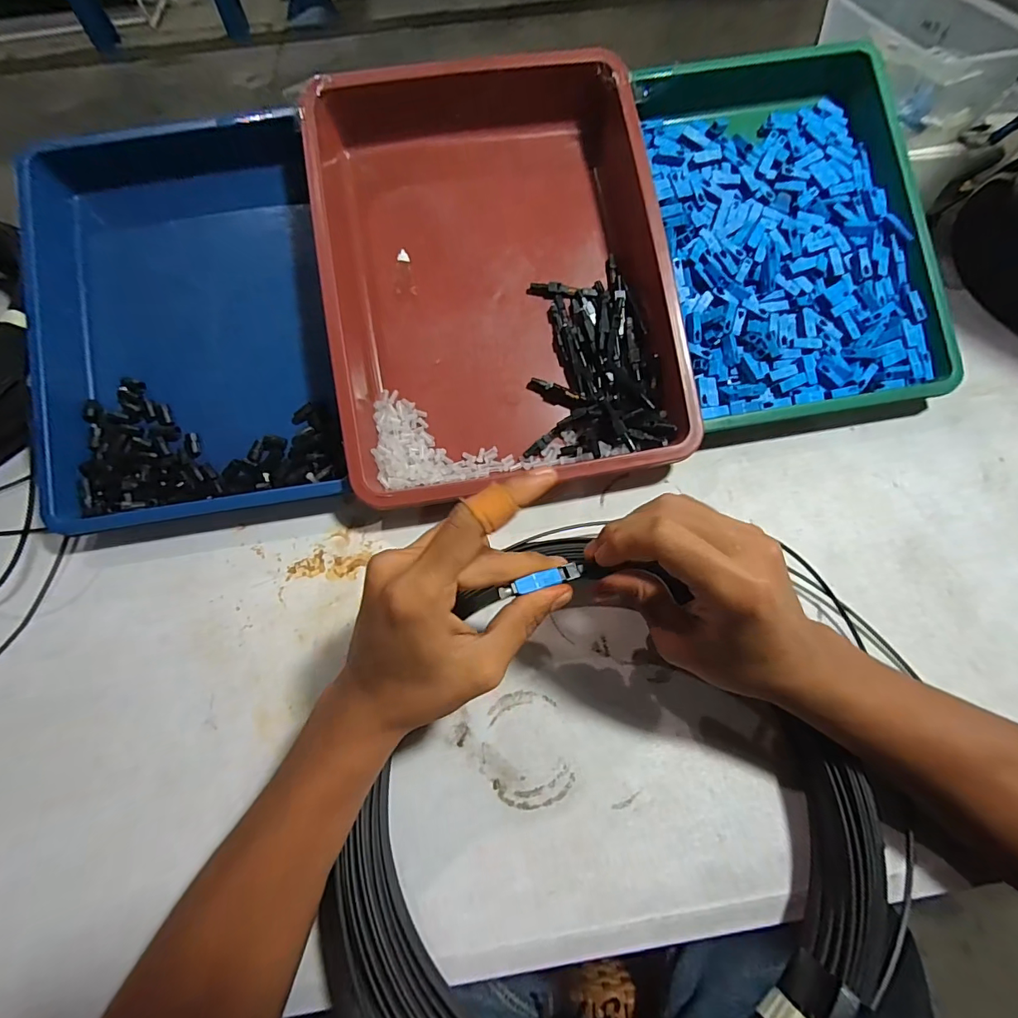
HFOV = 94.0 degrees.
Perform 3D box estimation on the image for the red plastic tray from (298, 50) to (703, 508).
[{"bbox_3d":[-0.011,-0.194,0.389,0.265,0.067,0.357,-10,83,-1],"label":"red plastic tray"}]

